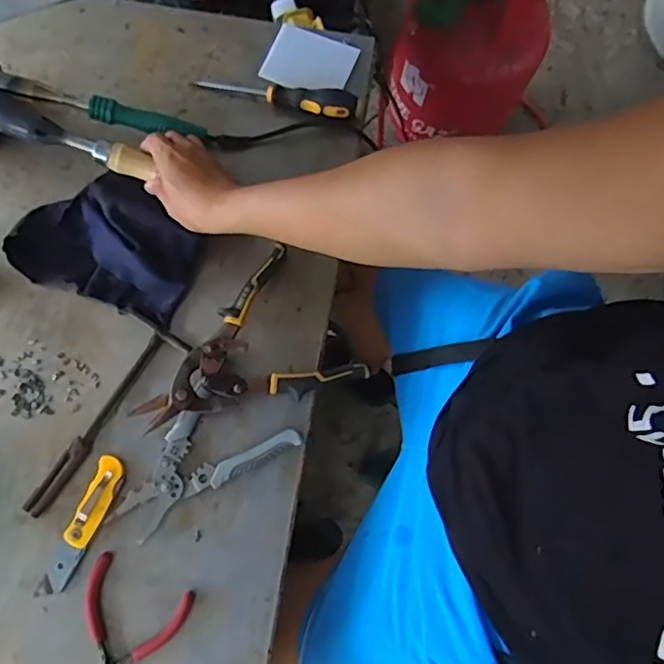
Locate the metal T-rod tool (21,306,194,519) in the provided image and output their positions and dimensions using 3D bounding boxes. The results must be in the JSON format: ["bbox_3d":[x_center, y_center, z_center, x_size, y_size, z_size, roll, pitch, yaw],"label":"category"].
[{"bbox_3d":[-0.250,0.080,0.629,0.076,0.009,0.224,36,78,7],"label":"metal T-rod tool"}]

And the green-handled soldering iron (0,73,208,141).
[{"bbox_3d":[-0.295,-0.256,0.664,0.310,0.024,0.029,12,76,-12],"label":"green-handled soldering iron"}]

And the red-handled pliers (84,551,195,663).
[{"bbox_3d":[-0.208,0.298,0.575,0.101,0.006,0.140,24,77,4],"label":"red-handled pliers"}]

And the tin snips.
[{"bbox_3d":[-0.100,0.026,0.624,0.214,0.027,0.161,-30,79,-8],"label":"tin snips"}]

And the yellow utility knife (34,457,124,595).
[{"bbox_3d":[-0.247,0.193,0.600,0.029,0.013,0.141,23,77,4],"label":"yellow utility knife"}]

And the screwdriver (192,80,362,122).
[{"bbox_3d":[-0.065,-0.284,0.709,0.190,0.033,0.031,17,76,3],"label":"screwdriver"}]

